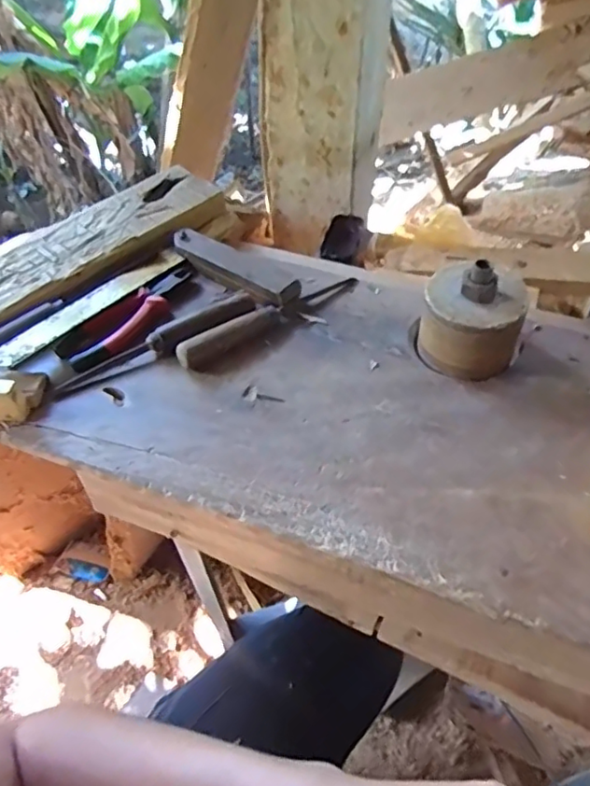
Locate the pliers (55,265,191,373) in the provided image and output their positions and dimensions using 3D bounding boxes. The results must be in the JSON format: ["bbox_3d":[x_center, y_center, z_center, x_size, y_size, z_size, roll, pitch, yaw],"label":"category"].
[{"bbox_3d":[-0.189,-0.090,0.682,0.050,0.020,0.183,35,60,26],"label":"pliers"}]

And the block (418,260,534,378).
[{"bbox_3d":[0.183,-0.078,0.599,0.097,0.102,0.094,-1,51,1],"label":"block"}]

